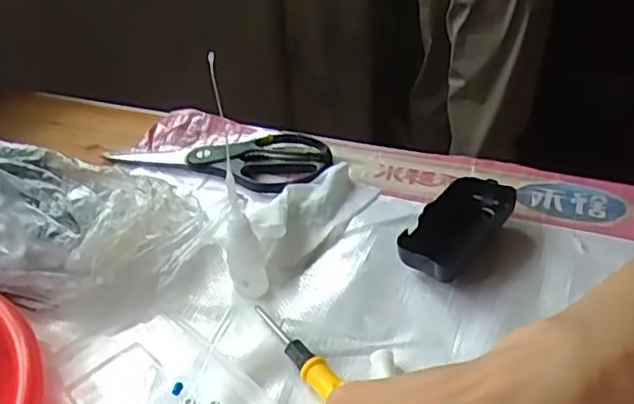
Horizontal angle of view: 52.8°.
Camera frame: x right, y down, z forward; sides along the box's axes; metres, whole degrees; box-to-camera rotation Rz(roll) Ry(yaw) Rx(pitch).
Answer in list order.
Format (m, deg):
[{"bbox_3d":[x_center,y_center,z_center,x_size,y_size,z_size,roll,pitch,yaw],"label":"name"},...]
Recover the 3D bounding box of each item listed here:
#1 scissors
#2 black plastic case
[{"bbox_3d":[-0.093,-0.048,0.611,0.216,0.015,0.091,7,37,17],"label":"scissors"},{"bbox_3d":[0.105,0.021,0.485,0.054,0.025,0.111,21,43,32],"label":"black plastic case"}]

